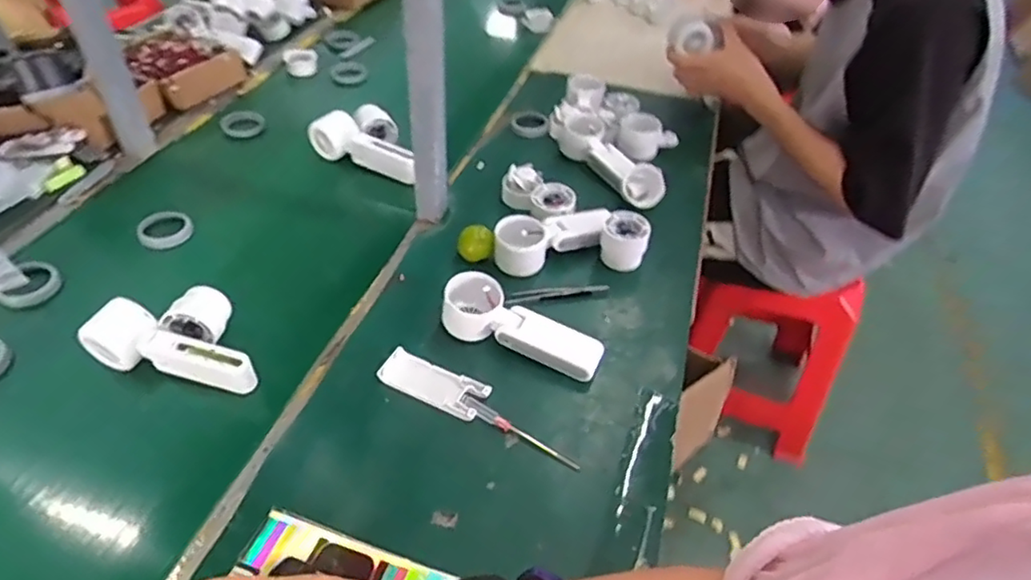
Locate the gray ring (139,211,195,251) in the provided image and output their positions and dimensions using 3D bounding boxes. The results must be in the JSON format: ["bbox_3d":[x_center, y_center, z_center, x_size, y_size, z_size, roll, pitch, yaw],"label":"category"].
[{"bbox_3d":[-0.423,-0.071,0.764,0.060,0.019,0.061,2,43,-2],"label":"gray ring"}]

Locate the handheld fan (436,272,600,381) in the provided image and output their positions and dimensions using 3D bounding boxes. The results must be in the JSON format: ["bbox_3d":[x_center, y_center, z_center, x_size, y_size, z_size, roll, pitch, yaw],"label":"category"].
[{"bbox_3d":[0.007,0.034,0.639,0.167,0.055,0.050,18,45,14],"label":"handheld fan"}]

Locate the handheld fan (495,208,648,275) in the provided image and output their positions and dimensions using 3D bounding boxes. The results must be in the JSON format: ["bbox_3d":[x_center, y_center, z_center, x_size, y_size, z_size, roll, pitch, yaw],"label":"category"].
[{"bbox_3d":[0.063,-0.057,0.738,0.174,0.046,0.084,-11,45,-15],"label":"handheld fan"}]

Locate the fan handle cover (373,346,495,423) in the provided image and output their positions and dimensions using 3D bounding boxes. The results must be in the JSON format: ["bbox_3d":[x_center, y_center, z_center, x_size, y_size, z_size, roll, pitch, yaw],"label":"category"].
[{"bbox_3d":[-0.080,0.090,0.610,0.107,0.008,0.042,21,46,17],"label":"fan handle cover"}]

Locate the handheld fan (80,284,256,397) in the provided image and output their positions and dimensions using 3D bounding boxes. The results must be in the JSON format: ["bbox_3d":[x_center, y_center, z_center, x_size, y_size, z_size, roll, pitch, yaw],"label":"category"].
[{"bbox_3d":[-0.322,0.040,0.618,0.158,0.053,0.081,9,44,5],"label":"handheld fan"}]

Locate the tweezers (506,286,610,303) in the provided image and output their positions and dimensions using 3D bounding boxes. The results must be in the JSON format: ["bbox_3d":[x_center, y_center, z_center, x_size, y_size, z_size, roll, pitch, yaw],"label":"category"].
[{"bbox_3d":[0.046,0.003,0.699,0.113,0.010,0.015,-7,45,-11],"label":"tweezers"}]

